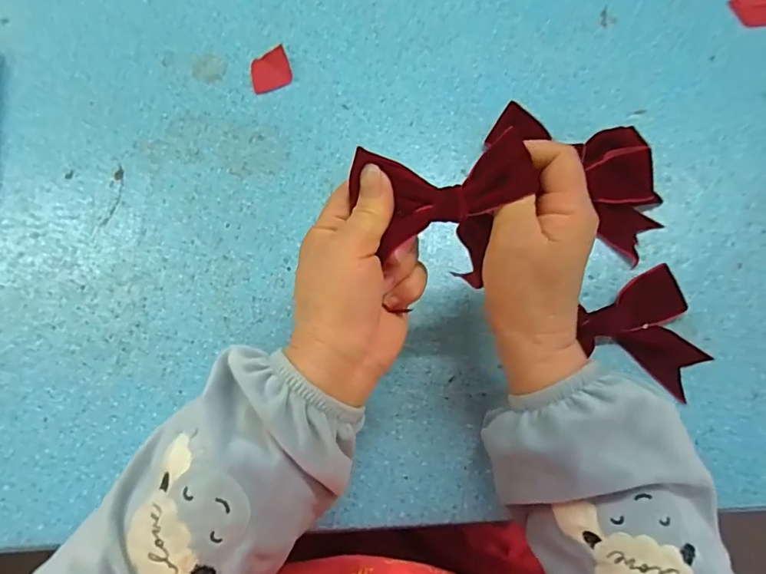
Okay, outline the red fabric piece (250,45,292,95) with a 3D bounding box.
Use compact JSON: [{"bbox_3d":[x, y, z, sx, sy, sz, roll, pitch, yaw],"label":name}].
[{"bbox_3d":[-0.096,-0.184,0.438,0.034,0.010,0.035,-17,75,-6],"label":"red fabric piece"}]

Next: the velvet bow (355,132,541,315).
[{"bbox_3d":[0.033,-0.044,0.282,0.095,0.039,0.064,-2,74,-2],"label":"velvet bow"}]

